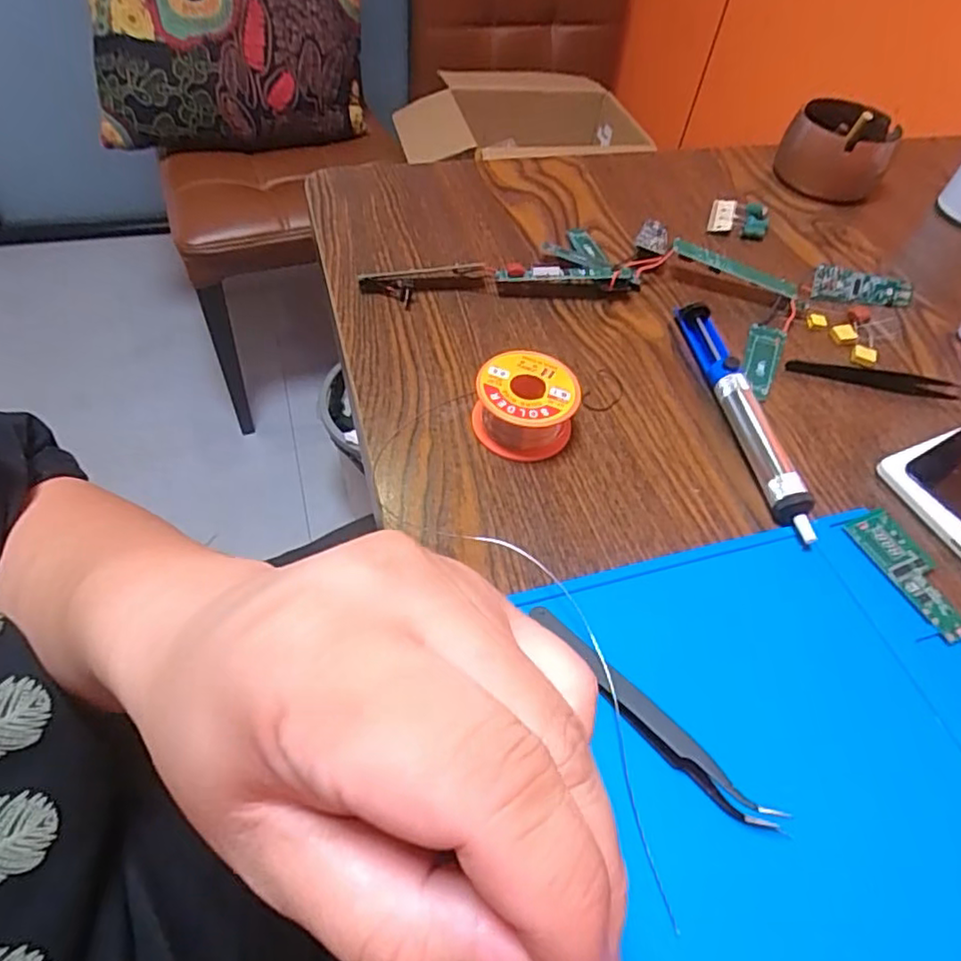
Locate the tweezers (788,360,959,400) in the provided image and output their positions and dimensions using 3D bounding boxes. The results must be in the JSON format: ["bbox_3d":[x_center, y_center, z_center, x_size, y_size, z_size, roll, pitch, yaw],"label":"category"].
[{"bbox_3d":[0.246,-0.065,0.398,0.104,0.004,0.017,10,53,2],"label":"tweezers"}]

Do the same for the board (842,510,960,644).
[{"bbox_3d":[0.212,0.044,0.310,0.028,0.004,0.068,-18,57,-19],"label":"board"}]

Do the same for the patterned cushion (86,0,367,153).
[{"bbox_3d":[-0.399,-0.737,0.987,0.403,0.368,0.190,-1,53,-7],"label":"patterned cushion"}]

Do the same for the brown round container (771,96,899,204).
[{"bbox_3d":[0.302,-0.279,0.540,0.088,0.050,0.086,3,53,-4],"label":"brown round container"}]

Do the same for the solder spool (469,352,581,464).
[{"bbox_3d":[0.024,-0.040,0.339,0.052,0.032,0.051,3,53,-4],"label":"solder spool"}]

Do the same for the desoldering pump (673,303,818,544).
[{"bbox_3d":[0.149,-0.041,0.360,0.021,0.022,0.172,-3,54,-8],"label":"desoldering pump"}]

